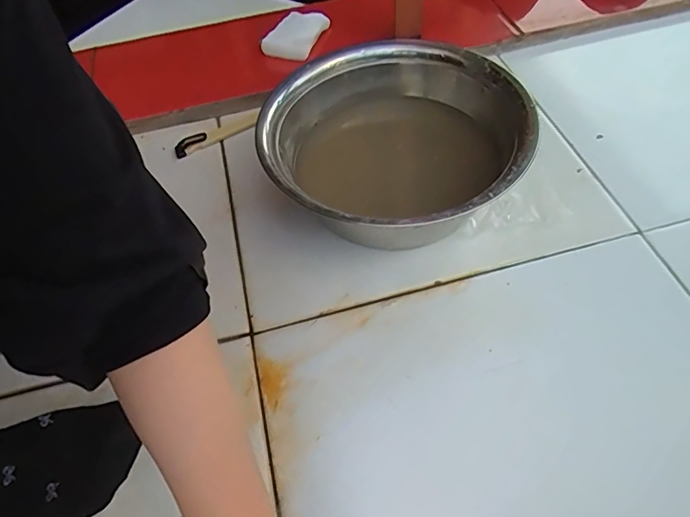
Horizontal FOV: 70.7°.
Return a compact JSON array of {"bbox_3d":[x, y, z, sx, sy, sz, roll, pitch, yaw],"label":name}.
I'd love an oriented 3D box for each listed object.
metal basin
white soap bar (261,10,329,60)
[{"bbox_3d":[0.055,-0.109,0.509,0.257,0.099,0.250,-2,55,3],"label":"metal basin"},{"bbox_3d":[-0.071,-0.320,0.693,0.067,0.018,0.102,16,57,17],"label":"white soap bar"}]

